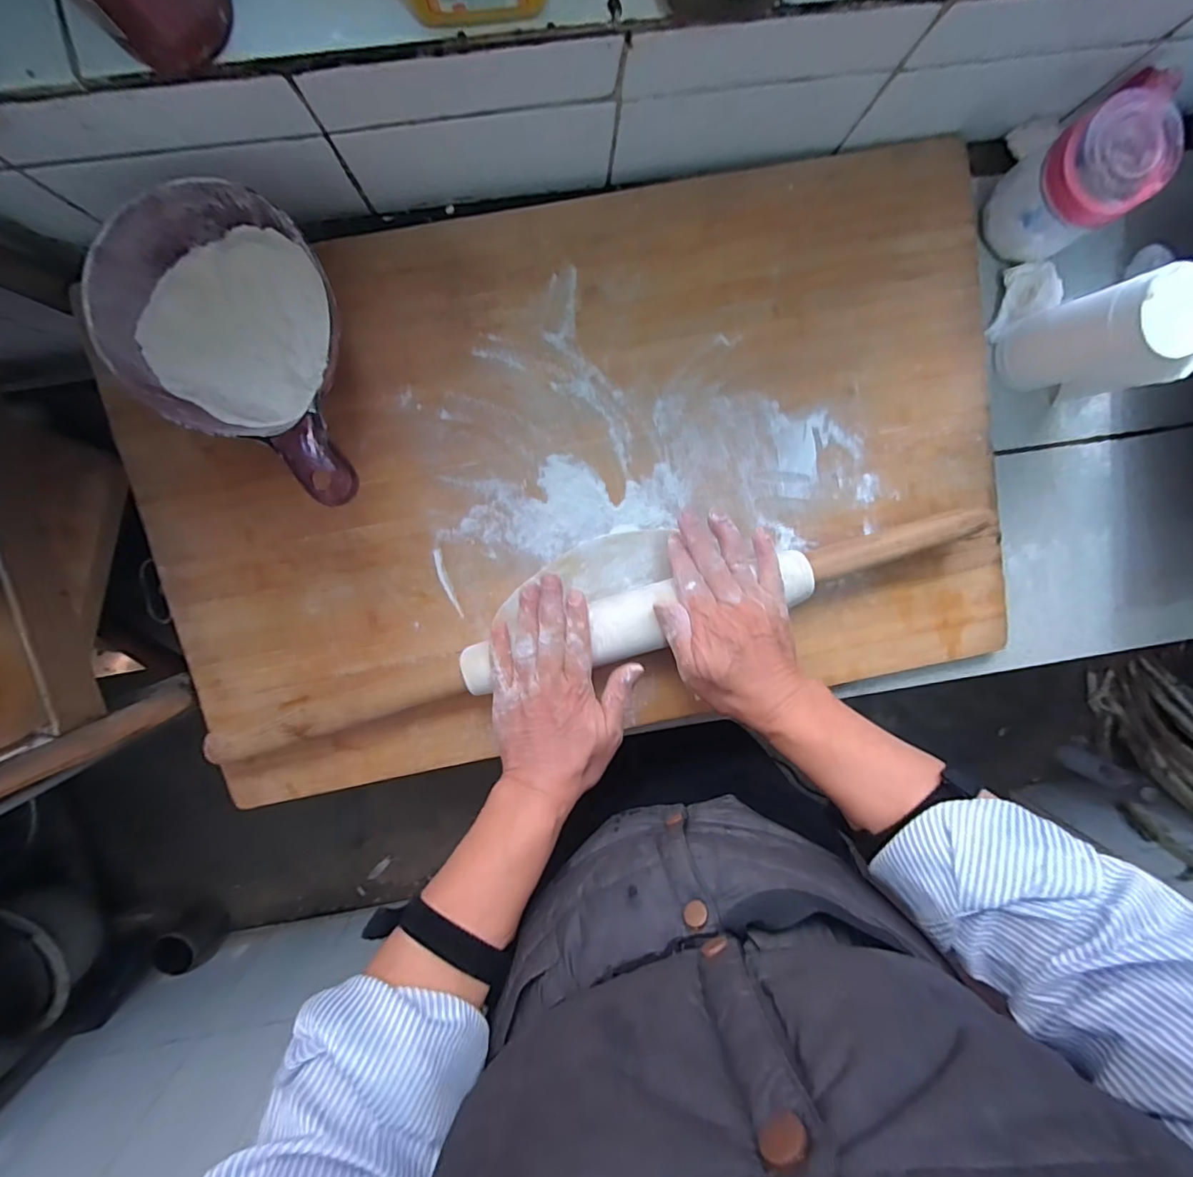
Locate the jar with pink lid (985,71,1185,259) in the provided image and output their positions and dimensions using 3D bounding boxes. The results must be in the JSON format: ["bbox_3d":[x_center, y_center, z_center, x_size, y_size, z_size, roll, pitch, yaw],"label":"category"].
[{"bbox_3d":[0.395,-0.333,0.424,0.084,0.084,0.078,-1,98,-4],"label":"jar with pink lid"}]

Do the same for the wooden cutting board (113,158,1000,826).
[{"bbox_3d":[-0.007,-0.092,0.474,0.743,0.020,0.466,-11,98,-2],"label":"wooden cutting board"}]

